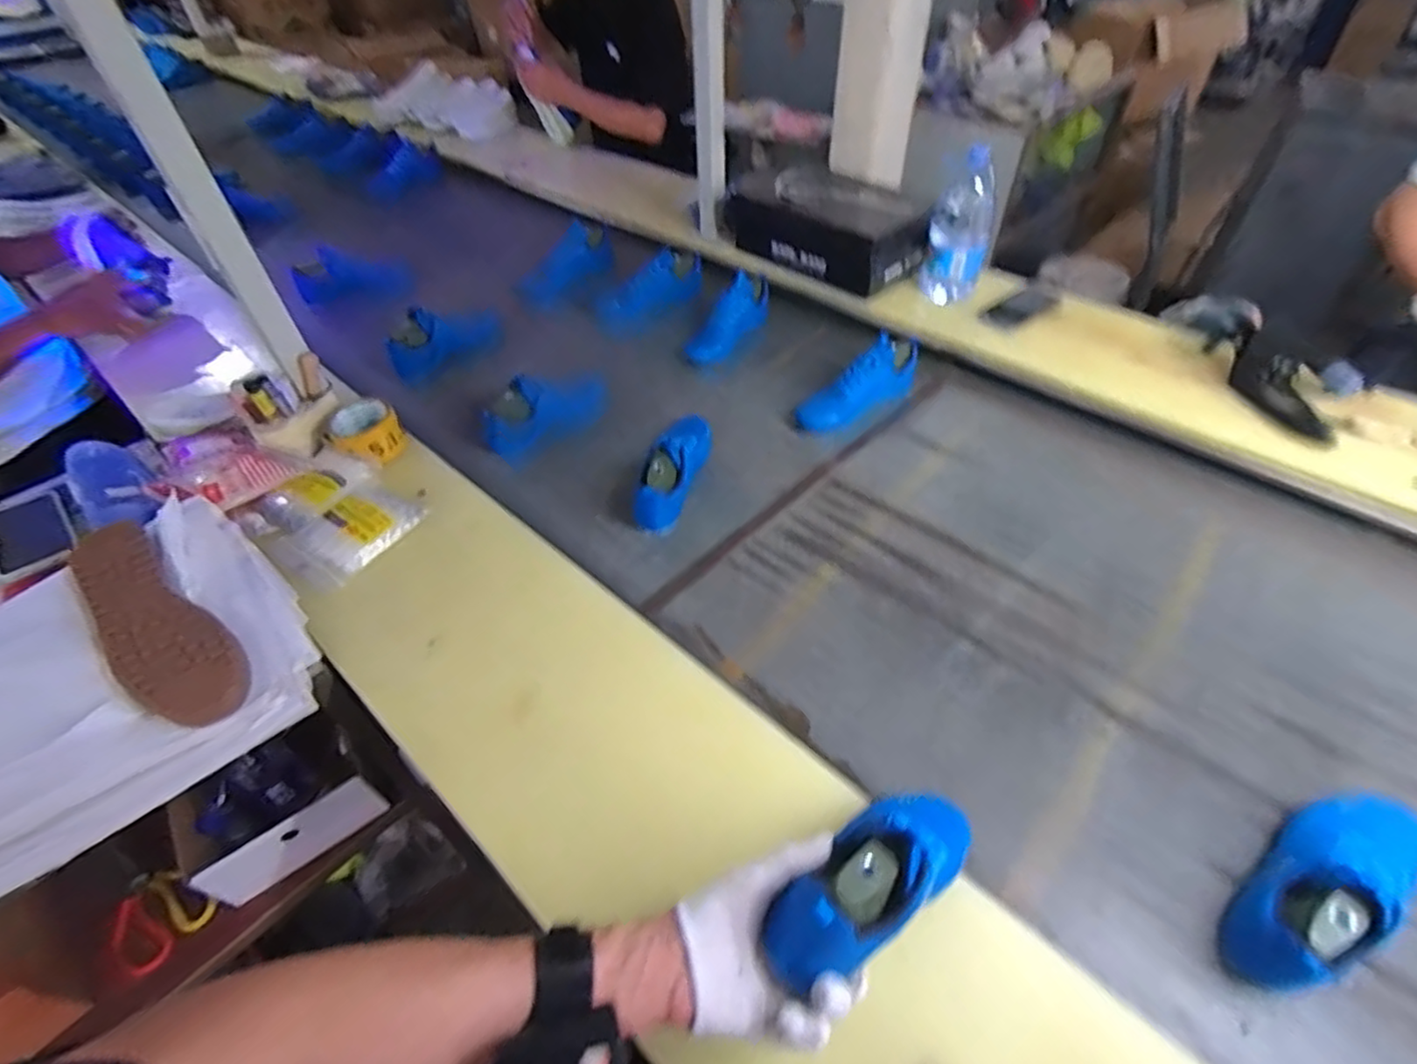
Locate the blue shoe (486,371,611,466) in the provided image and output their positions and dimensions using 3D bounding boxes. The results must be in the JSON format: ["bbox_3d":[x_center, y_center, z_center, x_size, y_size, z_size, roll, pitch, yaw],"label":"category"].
[{"bbox_3d":[-0.242,-0.191,1.005,0.211,0.087,0.094,-25,51,-18],"label":"blue shoe"}]

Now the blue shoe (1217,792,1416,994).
[{"bbox_3d":[0.528,0.285,0.546,0.239,0.087,0.078,-25,51,-19],"label":"blue shoe"}]

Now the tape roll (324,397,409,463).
[{"bbox_3d":[-0.467,-0.135,0.892,0.087,0.047,0.093,-37,56,-26],"label":"tape roll"}]

